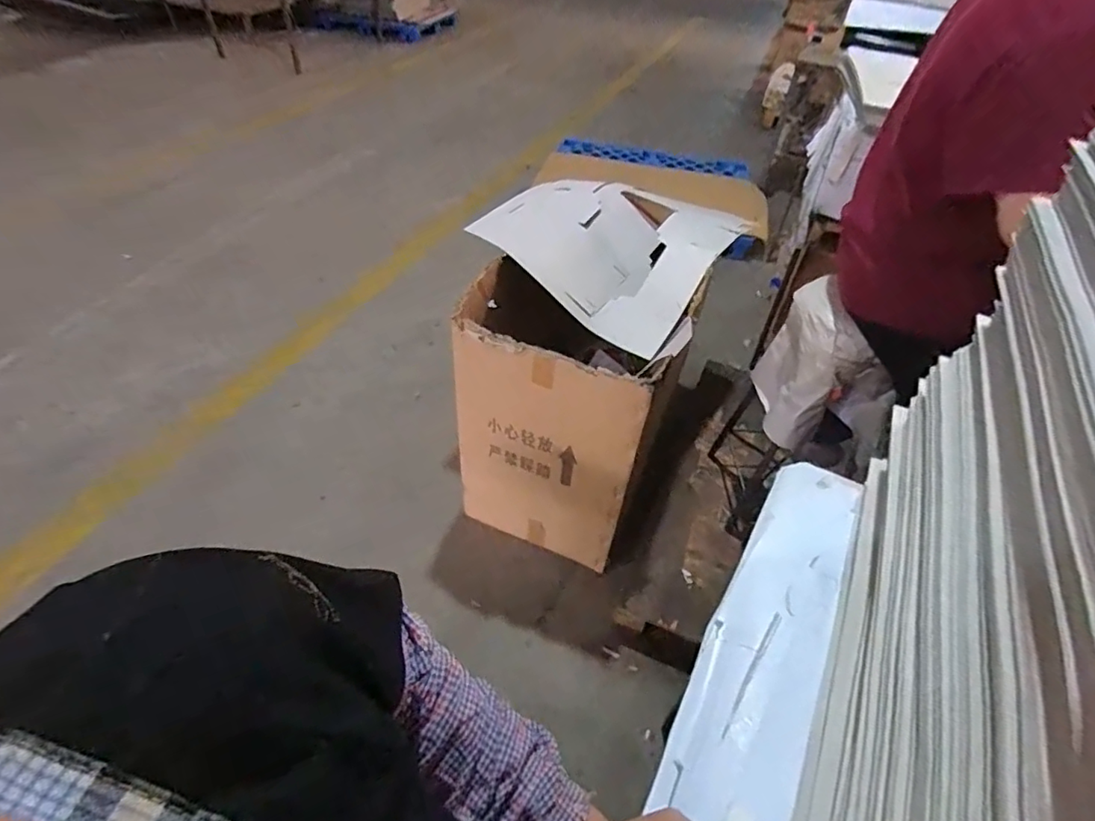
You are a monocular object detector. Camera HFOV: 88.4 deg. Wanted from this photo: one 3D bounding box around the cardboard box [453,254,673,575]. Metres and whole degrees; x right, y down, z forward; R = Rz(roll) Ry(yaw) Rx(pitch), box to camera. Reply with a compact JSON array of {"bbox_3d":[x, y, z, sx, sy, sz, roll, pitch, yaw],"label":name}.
[{"bbox_3d":[0.027,0.025,1.516,0.476,0.711,0.330,18,47,13],"label":"cardboard box"}]

